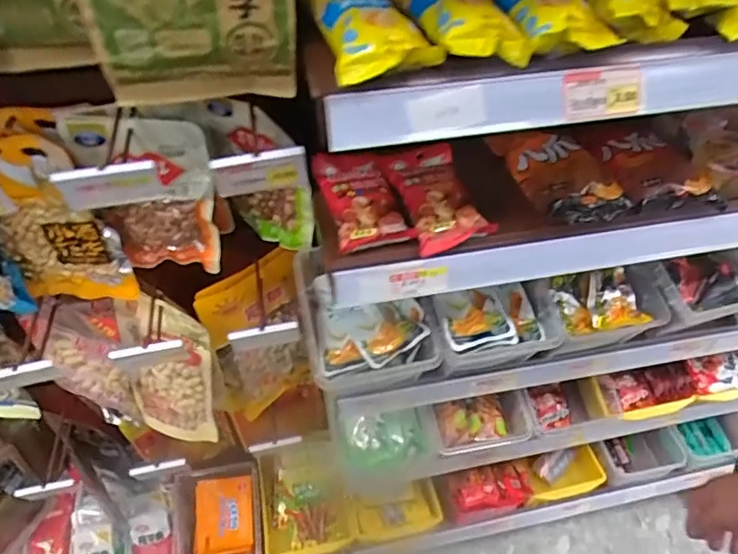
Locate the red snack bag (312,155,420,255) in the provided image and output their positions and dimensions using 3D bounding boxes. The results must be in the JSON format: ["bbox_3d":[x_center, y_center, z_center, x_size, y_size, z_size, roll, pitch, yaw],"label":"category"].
[{"bbox_3d":[-0.012,-0.097,0.630,0.079,0.020,0.168,-10,50,-11],"label":"red snack bag"}]

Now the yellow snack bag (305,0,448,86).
[{"bbox_3d":[-0.004,-0.226,0.461,0.081,0.039,0.168,-11,50,-11],"label":"yellow snack bag"}]

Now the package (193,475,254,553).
[{"bbox_3d":[-0.288,0.473,1.092,0.114,0.033,0.162,-8,49,-9],"label":"package"}]

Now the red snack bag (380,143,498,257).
[{"bbox_3d":[0.073,-0.104,0.638,0.082,0.026,0.178,-10,50,-11],"label":"red snack bag"}]

